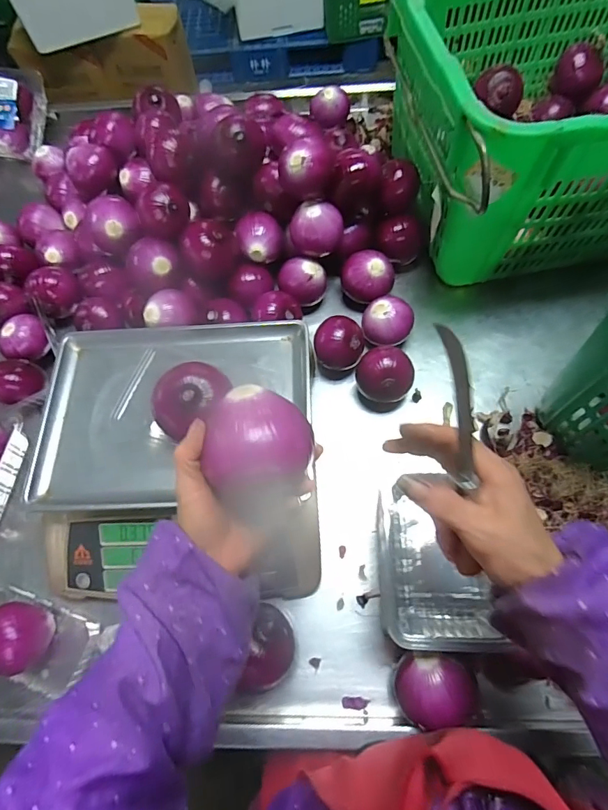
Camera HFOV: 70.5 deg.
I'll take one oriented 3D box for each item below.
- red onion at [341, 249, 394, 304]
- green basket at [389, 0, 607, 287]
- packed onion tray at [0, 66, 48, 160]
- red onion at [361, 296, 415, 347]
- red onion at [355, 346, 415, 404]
[{"bbox_3d":[0.104,-0.200,0.702,0.087,0.078,0.071,7,67,6],"label":"red onion"},{"bbox_3d":[0.434,-0.455,0.642,0.574,0.274,0.417,-8,67,0],"label":"green basket"},{"bbox_3d":[-0.595,-0.592,0.873,0.120,0.070,0.174,9,98,-9],"label":"packed onion tray"},{"bbox_3d":[0.129,-0.120,0.670,0.081,0.064,0.082,11,68,8],"label":"red onion"},{"bbox_3d":[0.115,-0.039,0.628,0.073,0.081,0.068,-3,67,2],"label":"red onion"}]

